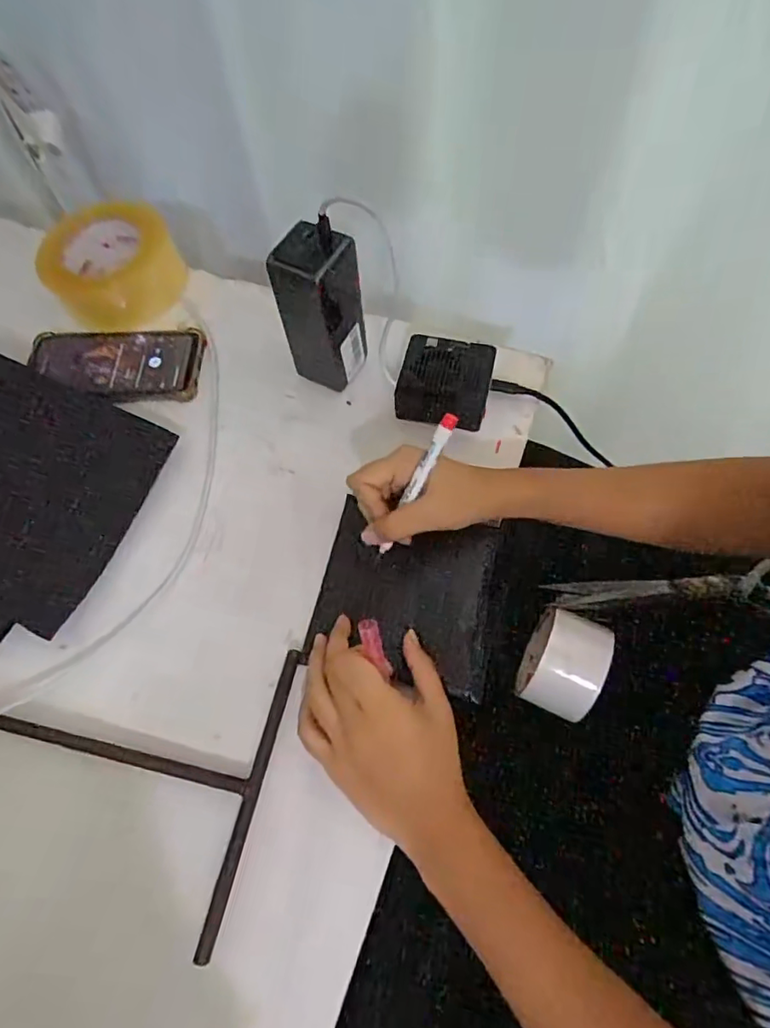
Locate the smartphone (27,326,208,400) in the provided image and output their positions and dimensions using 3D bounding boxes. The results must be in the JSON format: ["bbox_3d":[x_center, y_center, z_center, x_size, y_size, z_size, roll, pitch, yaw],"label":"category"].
[{"bbox_3d":[-0.252,-0.142,0.505,0.159,0.010,0.083,0,64,1],"label":"smartphone"}]

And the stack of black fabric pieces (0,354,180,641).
[{"bbox_3d":[-0.342,-0.034,0.453,0.272,0.022,0.207,23,67,12],"label":"stack of black fabric pieces"}]

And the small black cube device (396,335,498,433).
[{"bbox_3d":[0.052,-0.115,0.471,0.076,0.037,0.065,12,65,7],"label":"small black cube device"}]

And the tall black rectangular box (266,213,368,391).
[{"bbox_3d":[-0.051,-0.162,0.437,0.053,0.136,0.058,33,69,16],"label":"tall black rectangular box"}]

